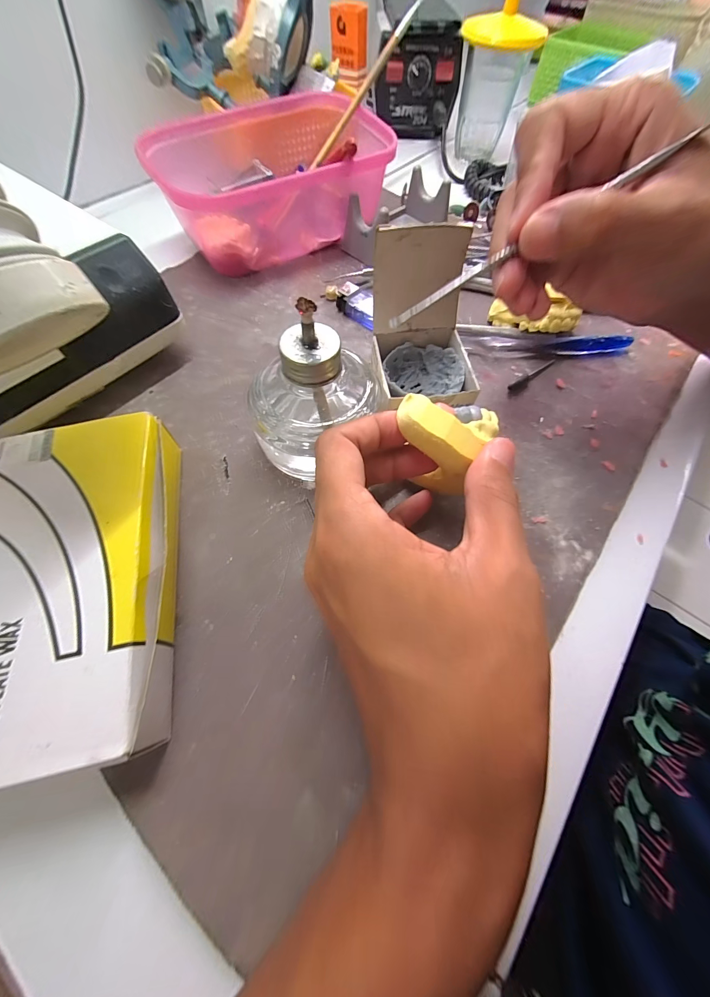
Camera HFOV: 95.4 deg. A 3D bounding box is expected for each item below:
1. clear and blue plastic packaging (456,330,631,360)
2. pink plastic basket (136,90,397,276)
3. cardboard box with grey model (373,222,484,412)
[{"bbox_3d":[0.146,-0.116,0.244,0.134,0.014,0.015,-1,63,-2],"label":"clear and blue plastic packaging"},{"bbox_3d":[-0.065,-0.273,0.284,0.192,0.069,0.116,-32,68,-16],"label":"pink plastic basket"},{"bbox_3d":[0.040,-0.091,0.189,0.056,0.081,0.073,-3,63,-3],"label":"cardboard box with grey model"}]

